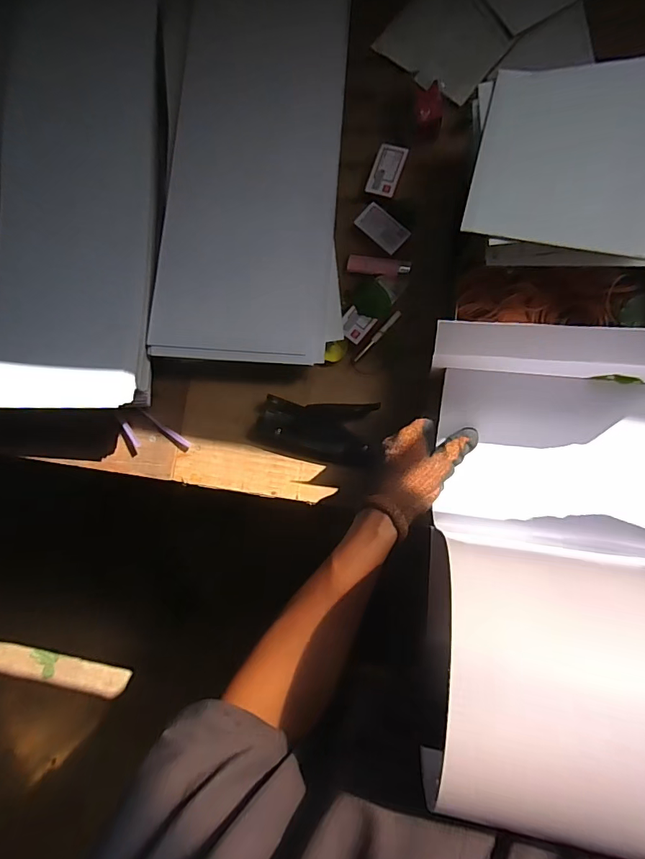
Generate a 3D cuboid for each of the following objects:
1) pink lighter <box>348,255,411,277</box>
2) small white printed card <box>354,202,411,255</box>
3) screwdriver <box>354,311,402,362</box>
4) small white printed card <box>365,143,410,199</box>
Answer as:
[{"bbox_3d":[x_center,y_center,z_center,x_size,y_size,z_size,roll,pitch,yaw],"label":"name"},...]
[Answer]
[{"bbox_3d":[0.071,-0.205,0.565,0.077,0.008,0.022,8,89,10],"label":"pink lighter"},{"bbox_3d":[0.075,-0.254,0.567,0.067,0.004,0.037,45,95,8],"label":"small white printed card"},{"bbox_3d":[0.069,-0.116,0.560,0.008,0.004,0.080,43,95,9],"label":"screwdriver"},{"bbox_3d":[0.082,-0.332,0.576,0.040,0.004,0.069,19,87,17],"label":"small white printed card"}]

